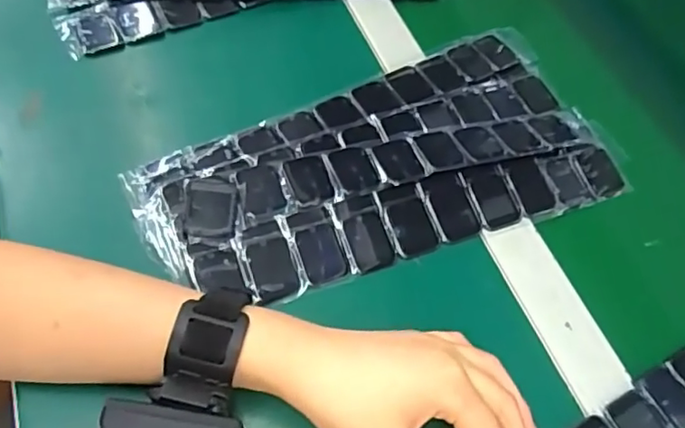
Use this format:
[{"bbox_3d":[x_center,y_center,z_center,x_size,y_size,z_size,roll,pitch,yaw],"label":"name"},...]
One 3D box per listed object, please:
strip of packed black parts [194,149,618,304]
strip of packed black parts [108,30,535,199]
[{"bbox_3d":[0.063,0.000,0.401,0.324,0.010,0.049,-15,76,-18],"label":"strip of packed black parts"},{"bbox_3d":[0.013,-0.081,0.451,0.351,0.028,0.042,-26,63,-20],"label":"strip of packed black parts"}]

